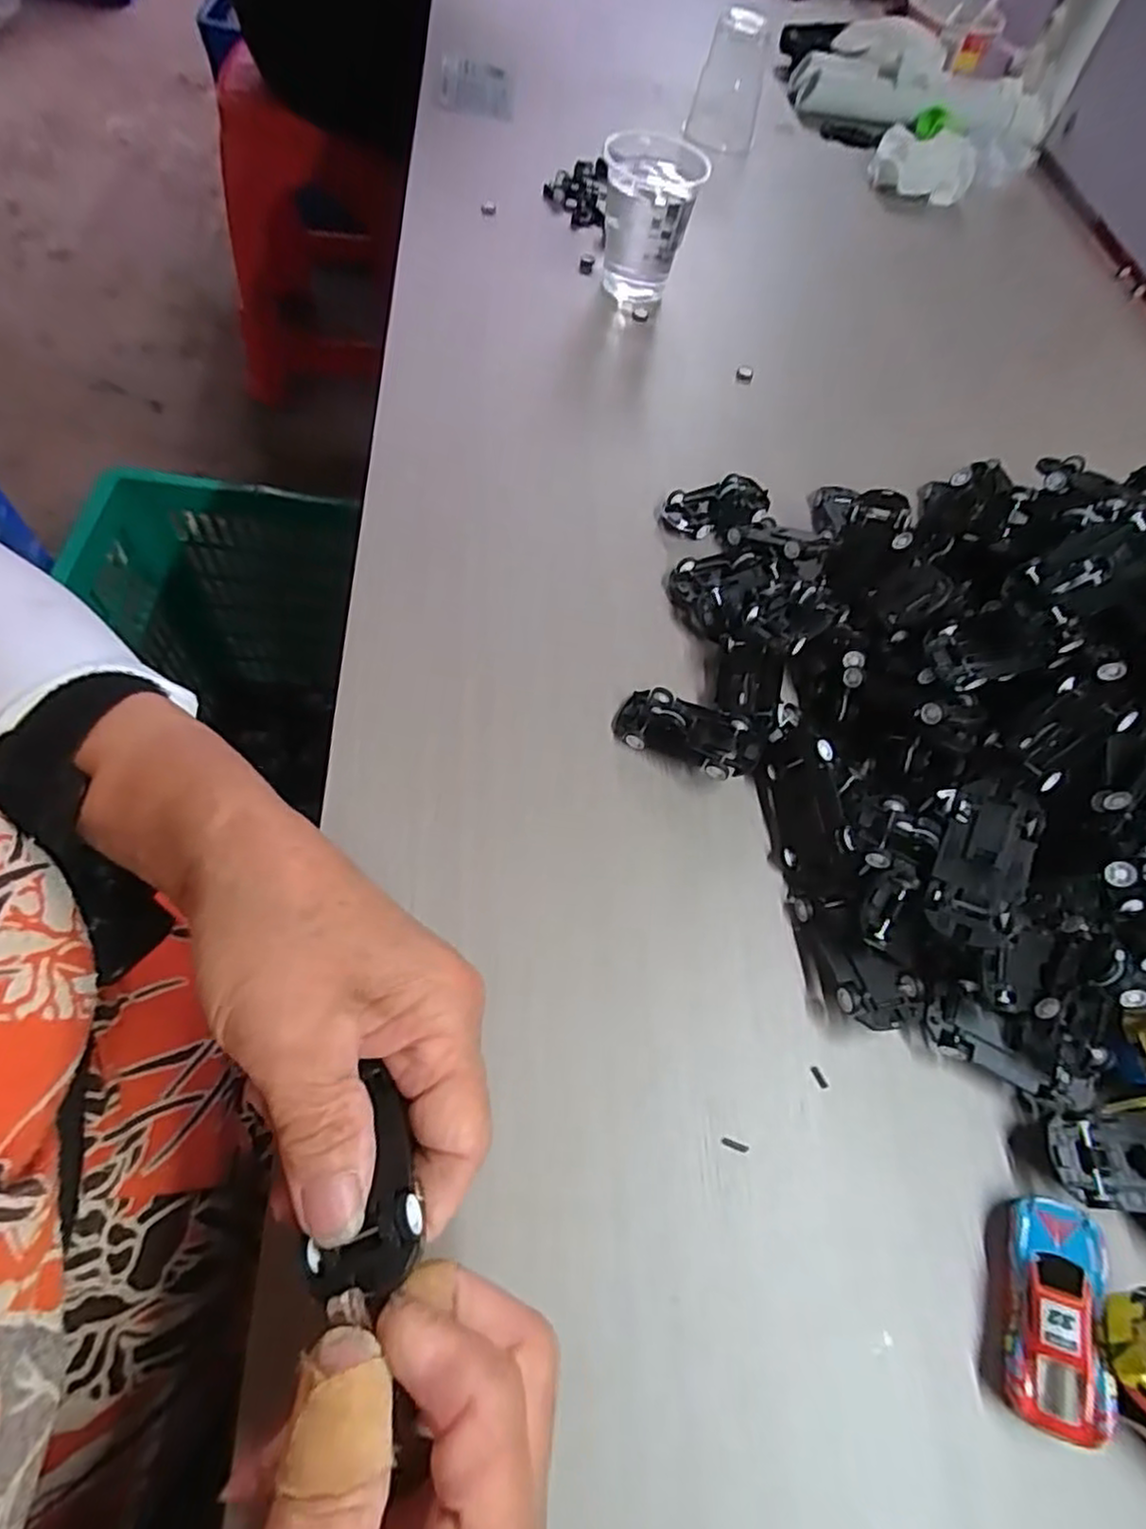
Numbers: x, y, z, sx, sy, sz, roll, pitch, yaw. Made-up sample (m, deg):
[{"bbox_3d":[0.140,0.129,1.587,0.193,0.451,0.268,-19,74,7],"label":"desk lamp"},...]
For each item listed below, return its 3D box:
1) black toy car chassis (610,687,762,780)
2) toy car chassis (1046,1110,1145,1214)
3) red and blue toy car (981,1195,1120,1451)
[{"bbox_3d":[0.051,-0.014,0.315,0.064,0.016,0.031,28,62,7],"label":"black toy car chassis"},{"bbox_3d":[0.201,0.139,0.244,0.063,0.013,0.030,6,62,-5],"label":"toy car chassis"},{"bbox_3d":[0.155,0.176,0.226,0.028,0.018,0.062,20,62,3],"label":"red and blue toy car"}]

